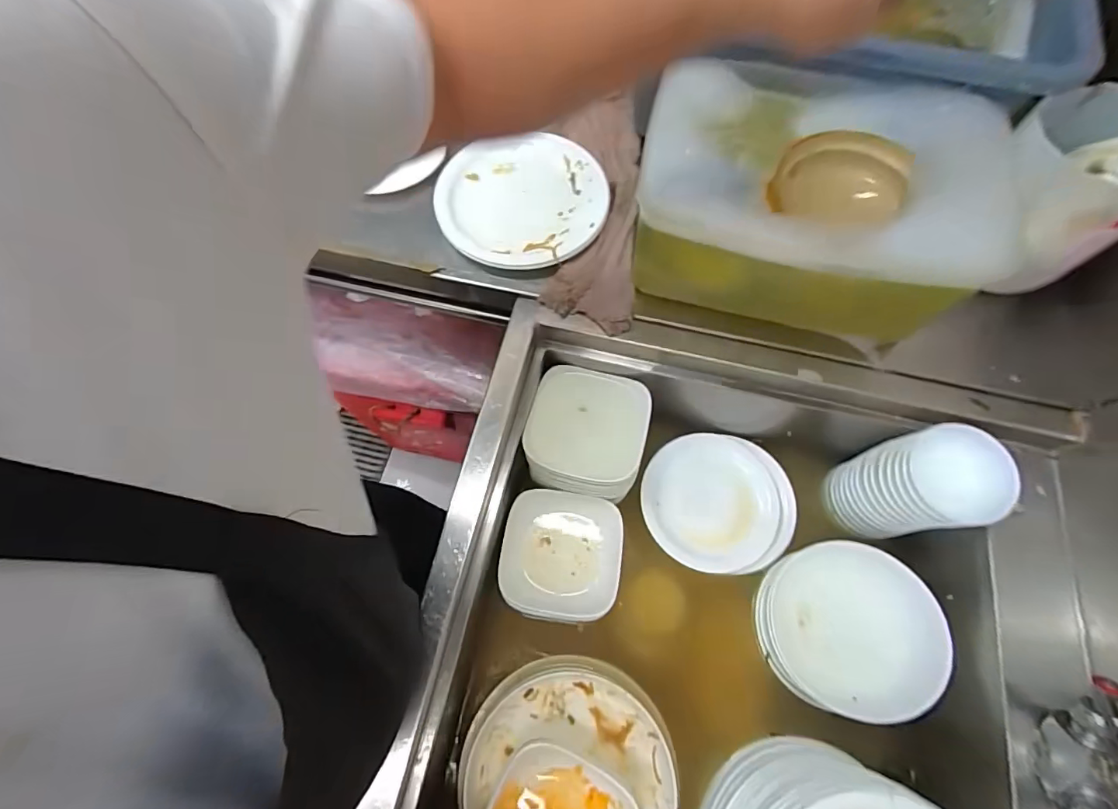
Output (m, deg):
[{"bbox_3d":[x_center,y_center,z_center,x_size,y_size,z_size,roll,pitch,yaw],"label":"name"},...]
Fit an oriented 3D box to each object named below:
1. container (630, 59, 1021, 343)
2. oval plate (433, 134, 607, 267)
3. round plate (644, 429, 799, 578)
[{"bbox_3d":[0.281,-0.231,0.558,0.341,0.168,0.241,18,69,8],"label":"container"},{"bbox_3d":[-0.049,-0.276,0.668,0.221,0.028,0.206,5,68,3],"label":"oval plate"},{"bbox_3d":[0.235,0.136,0.691,0.195,0.022,0.194,0,68,1],"label":"round plate"}]

